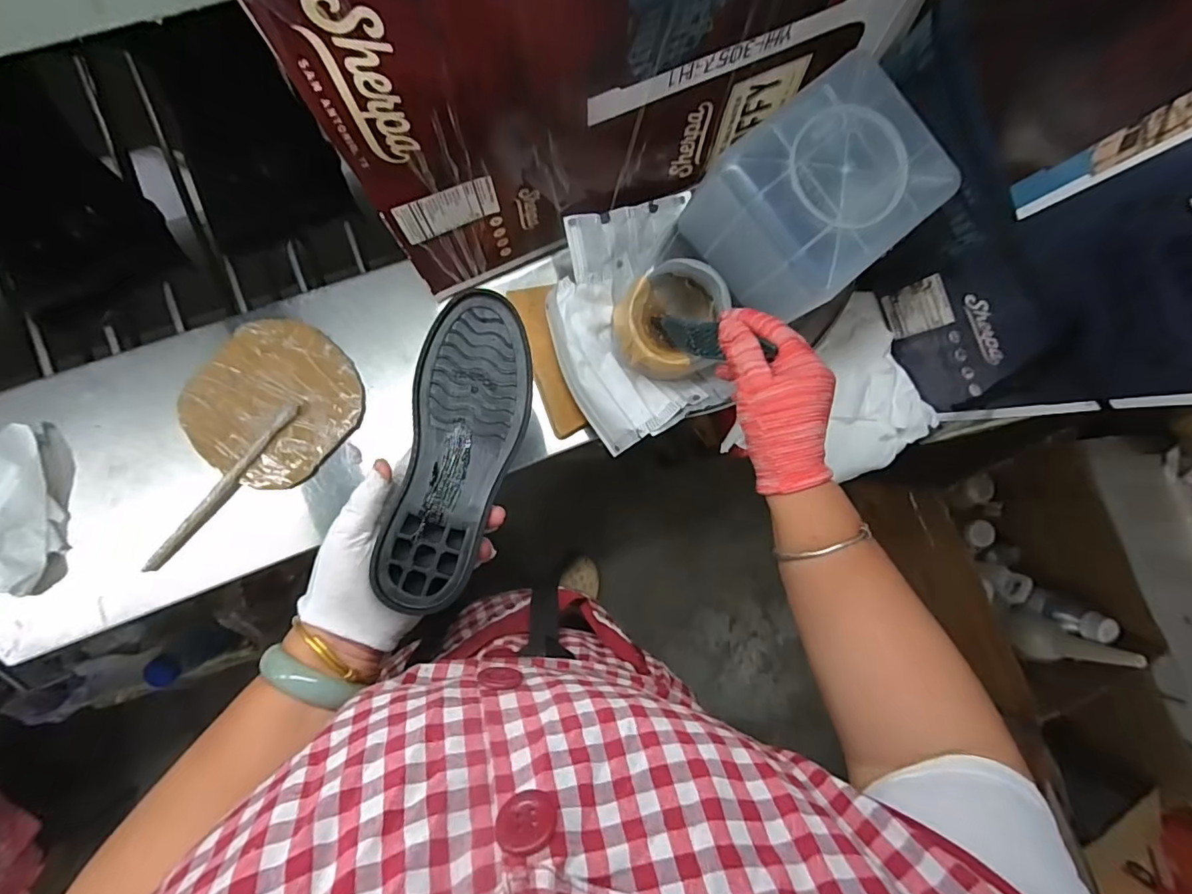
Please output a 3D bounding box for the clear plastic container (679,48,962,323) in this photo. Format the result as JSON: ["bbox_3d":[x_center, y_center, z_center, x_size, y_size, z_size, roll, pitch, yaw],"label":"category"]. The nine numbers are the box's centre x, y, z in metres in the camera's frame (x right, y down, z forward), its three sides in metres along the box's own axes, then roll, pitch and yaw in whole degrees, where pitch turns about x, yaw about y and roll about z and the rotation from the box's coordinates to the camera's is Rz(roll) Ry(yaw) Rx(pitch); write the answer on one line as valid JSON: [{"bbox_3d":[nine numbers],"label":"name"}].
[{"bbox_3d":[0.176,-0.196,0.417,0.149,0.099,0.129,-38,90,-8],"label":"clear plastic container"}]

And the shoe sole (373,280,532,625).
[{"bbox_3d":[-0.091,-0.002,0.348,0.074,0.017,0.213,12,76,-5],"label":"shoe sole"}]

